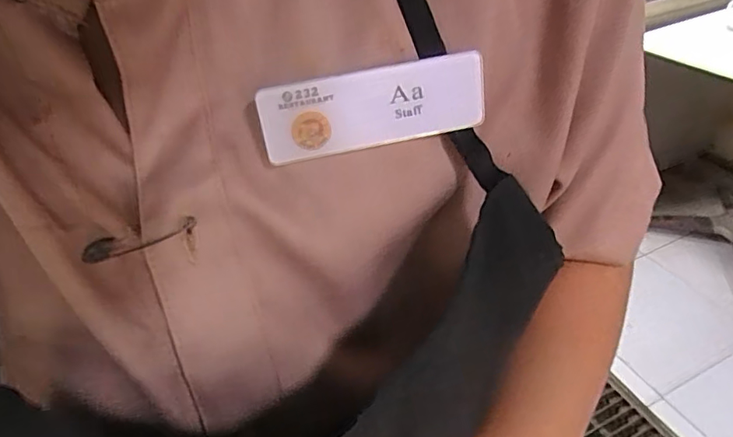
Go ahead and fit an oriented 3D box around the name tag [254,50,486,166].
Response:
[{"bbox_3d":[0.002,-0.037,0.173,0.075,0.026,0.006,-11,21,-7],"label":"name tag"}]

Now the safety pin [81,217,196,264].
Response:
[{"bbox_3d":[-0.074,0.007,0.168,0.036,0.007,0.008,-12,40,-9],"label":"safety pin"}]

